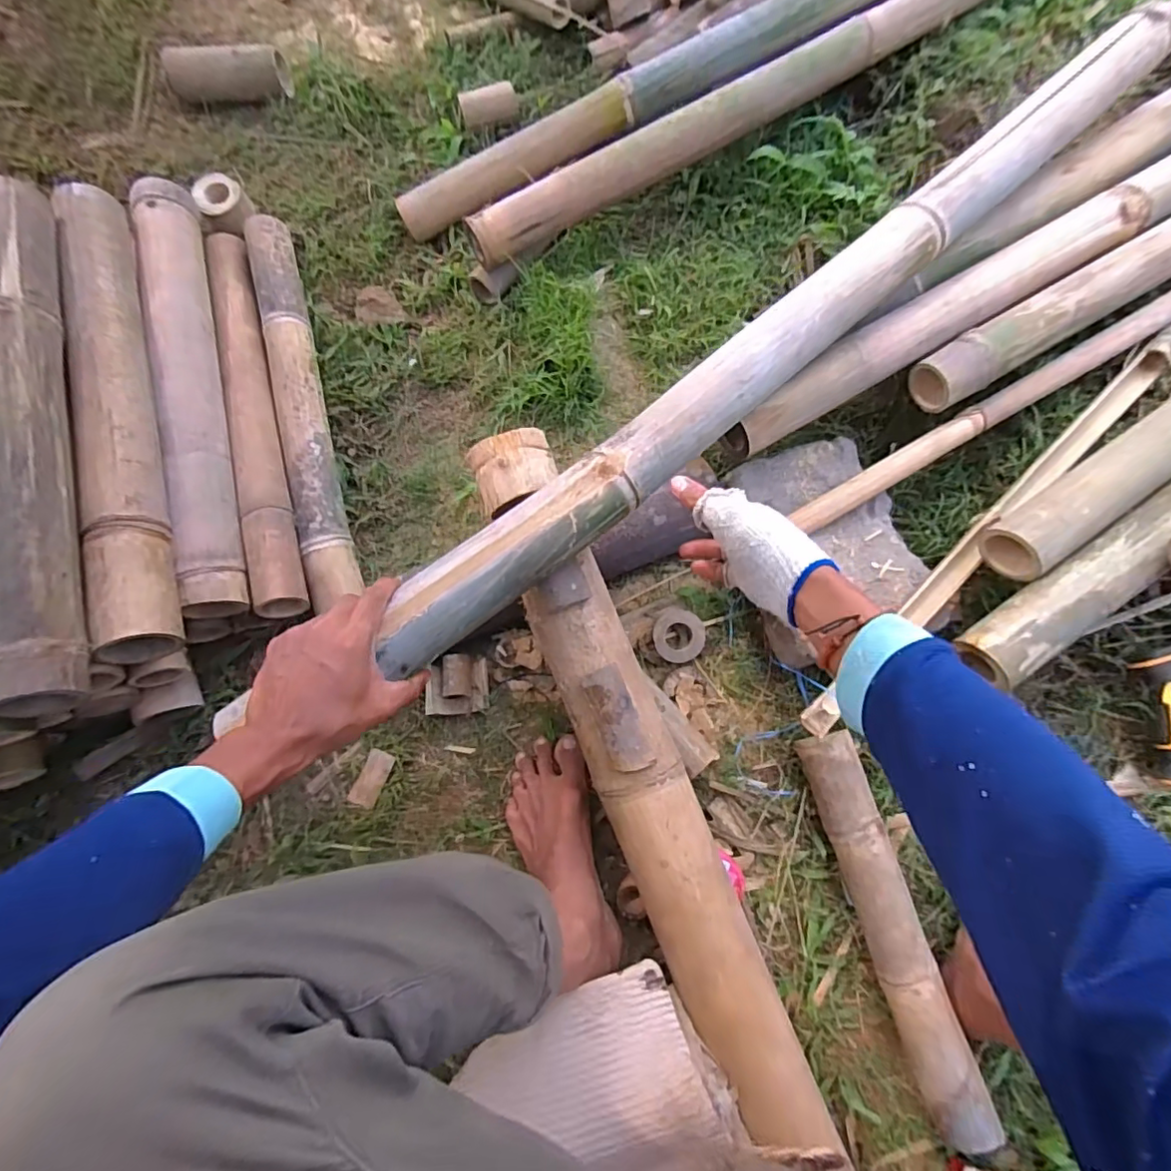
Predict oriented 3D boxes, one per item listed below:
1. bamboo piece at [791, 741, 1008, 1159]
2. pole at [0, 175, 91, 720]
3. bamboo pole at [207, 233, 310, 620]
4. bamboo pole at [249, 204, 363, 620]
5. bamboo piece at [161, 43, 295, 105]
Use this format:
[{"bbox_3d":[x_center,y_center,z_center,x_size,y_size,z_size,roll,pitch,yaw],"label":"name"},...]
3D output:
[{"bbox_3d":[0.308,0.343,0.580,0.051,0.056,0.372,-15,72,-3],"label":"bamboo piece"},{"bbox_3d":[-0.555,-0.172,0.563,0.071,0.061,0.596,-17,72,-4],"label":"pole"},{"bbox_3d":[-0.437,-0.243,0.736,0.055,0.047,0.592,-17,72,-4],"label":"bamboo pole"},{"bbox_3d":[-0.382,-0.248,0.760,0.060,0.069,0.589,-16,72,-3],"label":"bamboo pole"},{"bbox_3d":[-0.589,-0.846,0.937,0.196,0.070,0.064,-5,72,0],"label":"bamboo piece"}]

